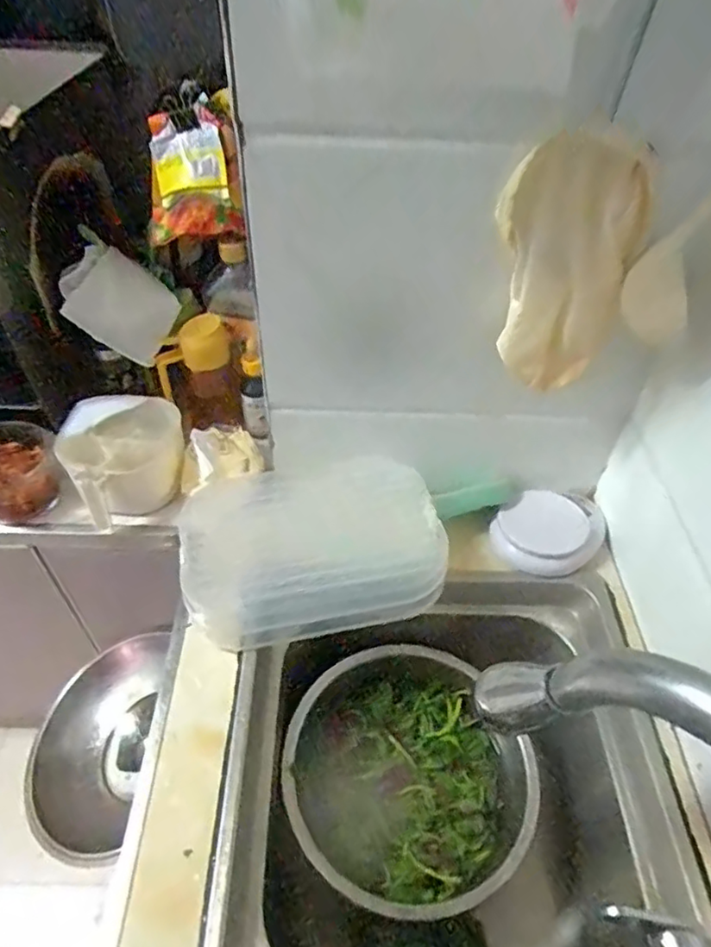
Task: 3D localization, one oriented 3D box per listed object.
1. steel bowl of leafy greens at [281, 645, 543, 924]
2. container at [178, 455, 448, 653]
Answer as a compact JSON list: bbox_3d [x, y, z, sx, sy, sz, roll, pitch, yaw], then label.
[{"bbox_3d":[0.053,0.342,0.686,0.250,0.079,0.265,2,48,-2],"label":"steel bowl of leafy greens"},{"bbox_3d":[-0.054,0.084,0.723,0.288,0.078,0.212,-7,48,-9],"label":"container"}]

